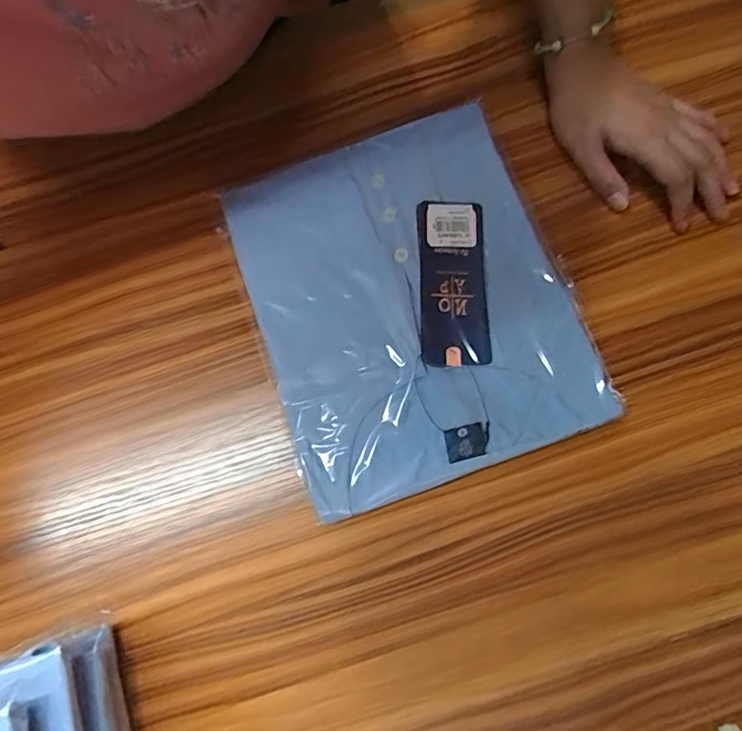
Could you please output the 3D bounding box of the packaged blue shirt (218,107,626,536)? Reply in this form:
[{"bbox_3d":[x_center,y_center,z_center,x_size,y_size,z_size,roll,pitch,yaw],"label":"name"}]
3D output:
[{"bbox_3d":[0.024,-0.046,0.362,0.213,0.033,0.250,-20,78,-2],"label":"packaged blue shirt"}]

